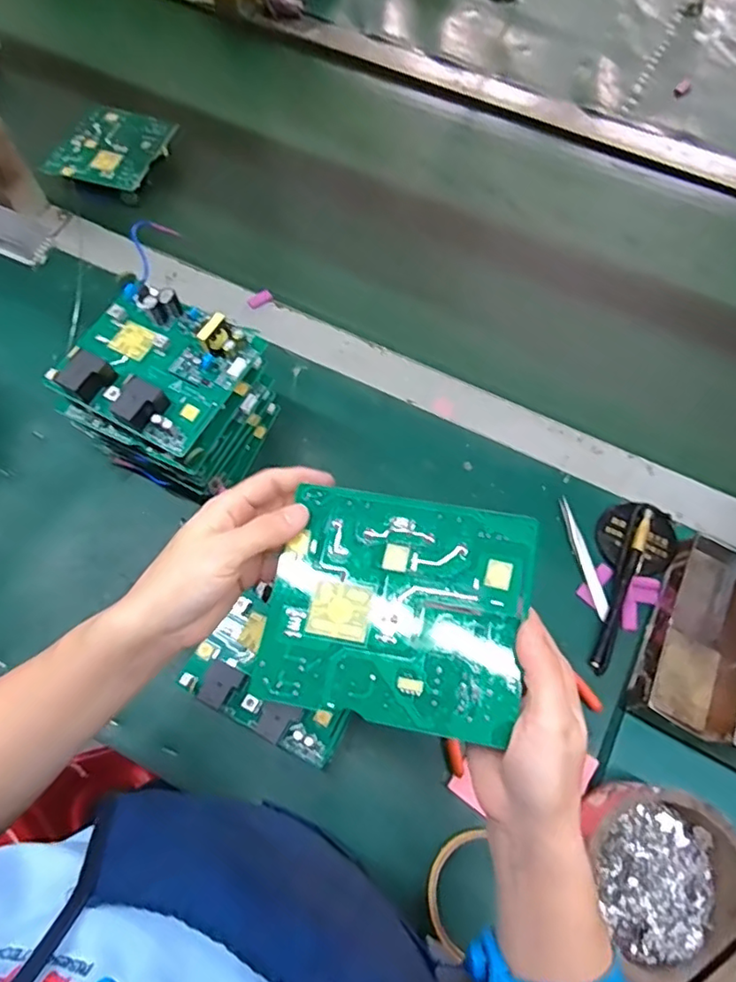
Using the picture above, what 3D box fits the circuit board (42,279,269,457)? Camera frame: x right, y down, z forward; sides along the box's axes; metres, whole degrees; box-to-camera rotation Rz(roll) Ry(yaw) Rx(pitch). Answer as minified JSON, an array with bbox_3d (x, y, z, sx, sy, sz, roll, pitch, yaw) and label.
[{"bbox_3d":[-0.163,-0.100,0.437,0.126,0.029,0.113,28,70,9],"label":"circuit board"}]

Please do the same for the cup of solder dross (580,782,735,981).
[{"bbox_3d":[0.209,0.275,0.411,0.116,0.055,0.123,0,68,-1],"label":"cup of solder dross"}]

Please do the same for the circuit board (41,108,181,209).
[{"bbox_3d":[-0.301,-0.406,0.684,0.106,0.029,0.132,17,69,6],"label":"circuit board"}]

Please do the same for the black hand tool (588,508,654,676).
[{"bbox_3d":[0.225,0.086,0.503,0.014,0.015,0.150,24,70,8],"label":"black hand tool"}]

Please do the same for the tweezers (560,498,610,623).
[{"bbox_3d":[0.197,0.060,0.525,0.012,0.005,0.114,-11,69,-6],"label":"tweezers"}]

